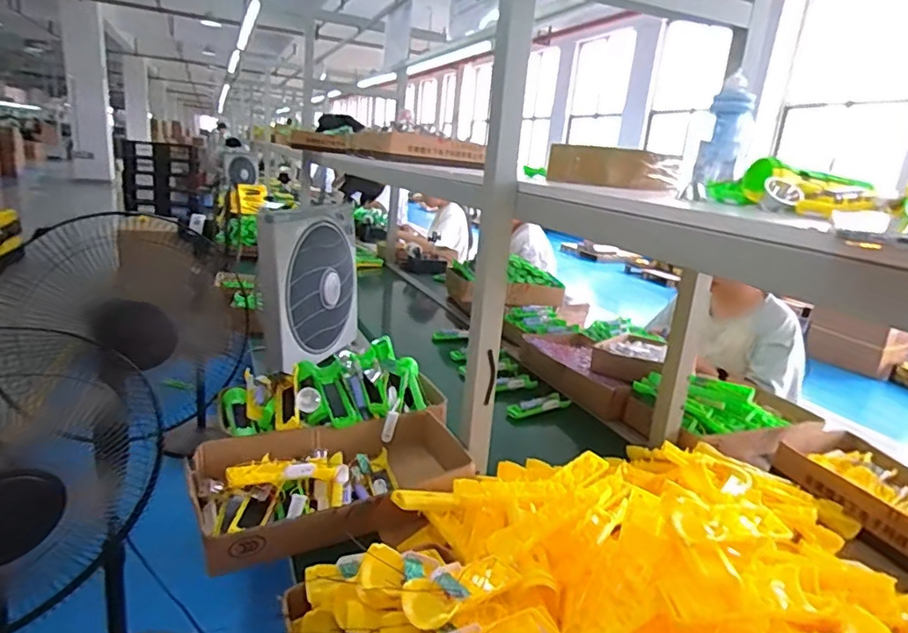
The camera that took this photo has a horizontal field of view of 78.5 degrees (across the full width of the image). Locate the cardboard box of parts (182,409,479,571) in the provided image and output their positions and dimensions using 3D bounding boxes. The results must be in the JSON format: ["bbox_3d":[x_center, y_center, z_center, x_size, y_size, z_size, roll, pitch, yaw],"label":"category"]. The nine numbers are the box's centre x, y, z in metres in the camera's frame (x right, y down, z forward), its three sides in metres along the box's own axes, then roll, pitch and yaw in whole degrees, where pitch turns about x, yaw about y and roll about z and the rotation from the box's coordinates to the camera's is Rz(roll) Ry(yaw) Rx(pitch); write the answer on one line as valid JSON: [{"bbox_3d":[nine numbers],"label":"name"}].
[{"bbox_3d":[-0.181,0.266,0.900,0.434,0.084,0.244,-3,18,-27],"label":"cardboard box of parts"}]

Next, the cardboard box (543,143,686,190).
[{"bbox_3d":[0.312,-0.294,1.099,0.182,0.067,0.186,-3,18,-27],"label":"cardboard box"}]

